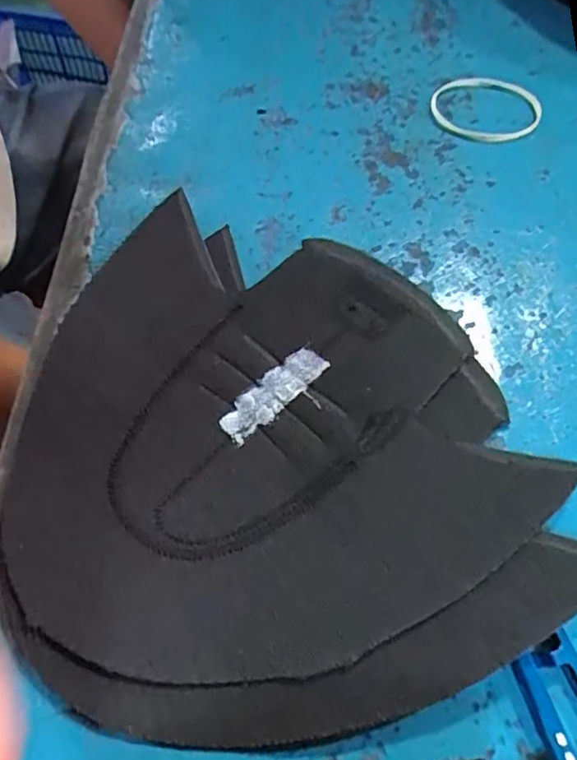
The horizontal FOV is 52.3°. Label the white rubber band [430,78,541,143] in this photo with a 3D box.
[{"bbox_3d":[0.113,-0.156,0.338,0.060,0.005,0.064,0,60,-1],"label":"white rubber band"}]

